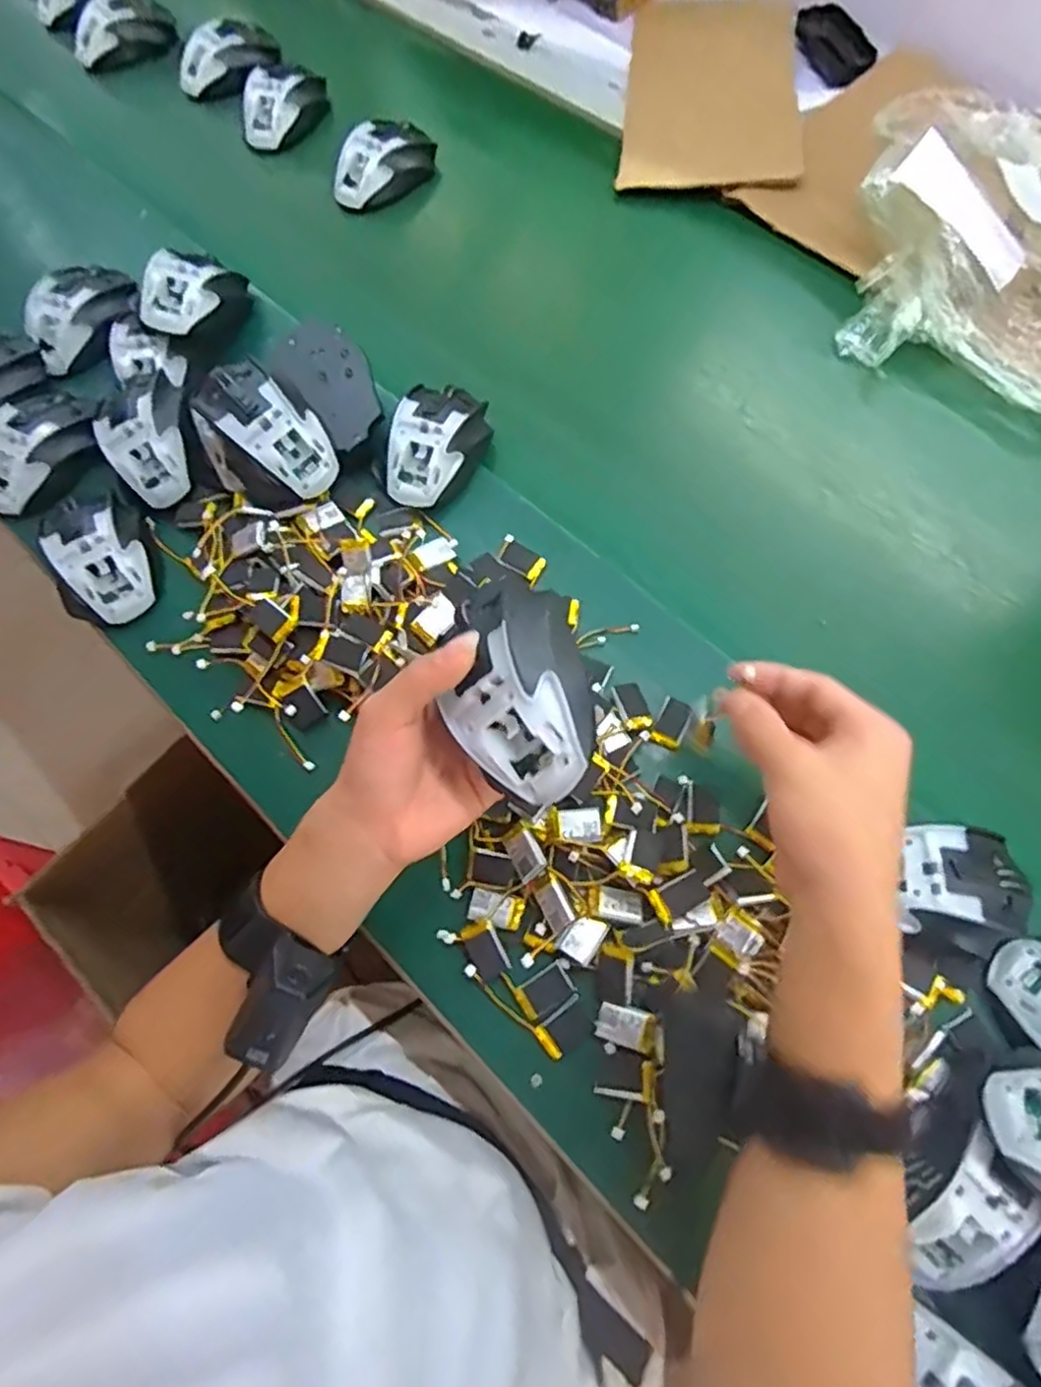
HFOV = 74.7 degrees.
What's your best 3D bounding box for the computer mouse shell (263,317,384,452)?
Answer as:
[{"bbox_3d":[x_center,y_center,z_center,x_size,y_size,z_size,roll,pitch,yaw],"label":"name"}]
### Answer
[{"bbox_3d":[-0.150,-0.238,0.537,0.070,0.035,0.102,-32,91,-27],"label":"computer mouse shell"}]

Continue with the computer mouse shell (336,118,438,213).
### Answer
[{"bbox_3d":[-0.140,-0.530,0.685,0.109,0.051,0.055,-31,70,-10],"label":"computer mouse shell"}]

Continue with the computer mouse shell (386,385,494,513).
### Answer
[{"bbox_3d":[-0.065,-0.194,0.528,0.067,0.038,0.106,19,70,10],"label":"computer mouse shell"}]

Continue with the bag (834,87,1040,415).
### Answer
[{"bbox_3d":[0.447,-0.425,0.594,0.307,0.088,0.391,29,72,13],"label":"bag"}]

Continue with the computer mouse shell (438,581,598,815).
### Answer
[{"bbox_3d":[-0.003,-0.004,0.321,0.065,0.035,0.108,-14,67,-6],"label":"computer mouse shell"}]

